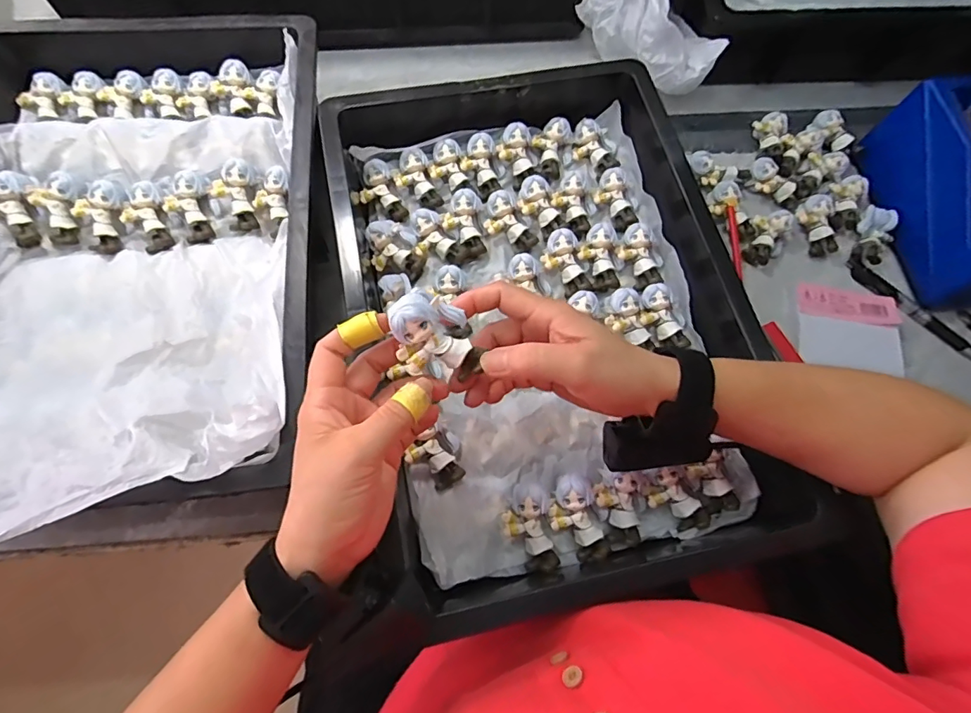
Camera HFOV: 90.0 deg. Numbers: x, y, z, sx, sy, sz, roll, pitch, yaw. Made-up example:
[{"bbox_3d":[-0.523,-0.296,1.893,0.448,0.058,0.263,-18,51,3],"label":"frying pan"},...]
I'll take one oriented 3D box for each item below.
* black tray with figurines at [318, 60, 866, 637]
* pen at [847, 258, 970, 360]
[{"bbox_3d":[0.047,-0.050,0.416,0.309,0.066,0.468,-11,72,-6],"label":"black tray with figurines"},{"bbox_3d":[0.399,-0.043,0.456,0.019,0.014,0.134,-35,76,-13],"label":"pen"}]

